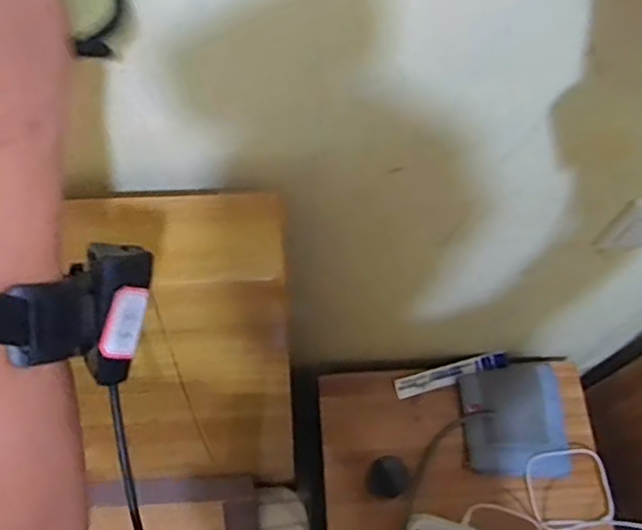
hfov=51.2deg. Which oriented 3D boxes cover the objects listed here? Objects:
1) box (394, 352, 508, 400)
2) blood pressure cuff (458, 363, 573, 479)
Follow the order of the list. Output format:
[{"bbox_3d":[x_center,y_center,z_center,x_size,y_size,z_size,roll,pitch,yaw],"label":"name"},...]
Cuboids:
[{"bbox_3d":[0.199,0.165,1.021,0.177,0.025,0.031,-16,68,-8],"label":"box"},{"bbox_3d":[0.285,0.231,0.988,0.142,0.027,0.158,-5,67,-4],"label":"blood pressure cuff"}]

